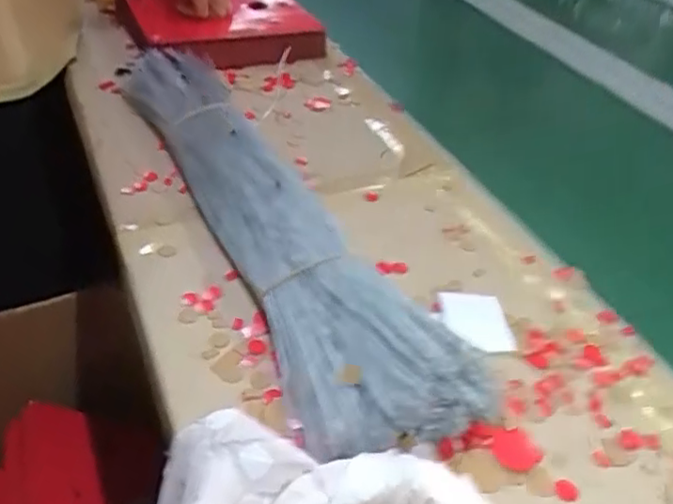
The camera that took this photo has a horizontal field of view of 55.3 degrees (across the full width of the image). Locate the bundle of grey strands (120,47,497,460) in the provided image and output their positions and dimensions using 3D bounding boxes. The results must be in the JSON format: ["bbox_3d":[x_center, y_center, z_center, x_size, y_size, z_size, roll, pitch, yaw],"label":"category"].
[{"bbox_3d":[-0.086,-0.057,0.556,0.117,0.042,0.565,-18,45,-25],"label":"bundle of grey strands"}]

